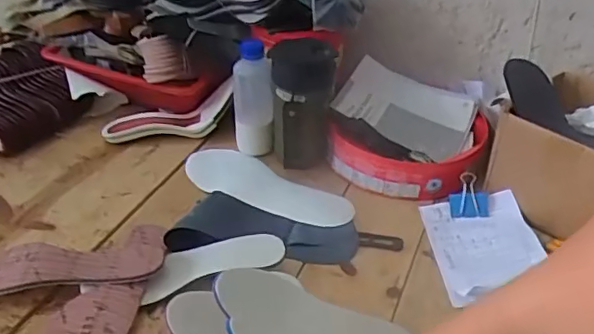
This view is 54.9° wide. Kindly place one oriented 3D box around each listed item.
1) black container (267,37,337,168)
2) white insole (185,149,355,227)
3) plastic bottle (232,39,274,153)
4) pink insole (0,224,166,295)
[{"bbox_3d":[0.009,-0.091,0.806,0.089,0.169,0.091,3,36,1],"label":"black container"},{"bbox_3d":[-0.042,0.025,0.819,0.254,0.025,0.105,17,39,19],"label":"white insole"},{"bbox_3d":[-0.064,-0.094,0.835,0.059,0.168,0.057,0,36,-3],"label":"plastic bottle"},{"bbox_3d":[-0.264,0.107,0.656,0.216,0.042,0.094,-5,37,-8],"label":"pink insole"}]

